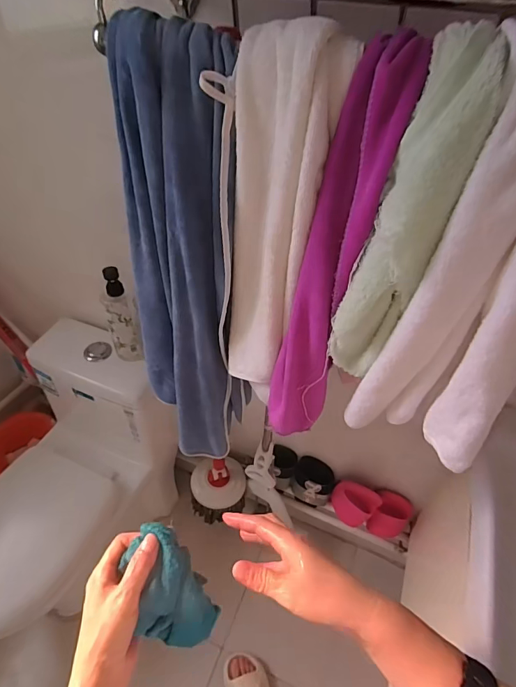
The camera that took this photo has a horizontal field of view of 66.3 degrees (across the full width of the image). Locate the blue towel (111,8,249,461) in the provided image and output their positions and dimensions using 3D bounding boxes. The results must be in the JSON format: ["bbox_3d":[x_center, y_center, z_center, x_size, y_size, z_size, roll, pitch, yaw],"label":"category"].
[{"bbox_3d":[-0.104,-0.065,0.591,0.112,0.638,0.142,-32,55,-29],"label":"blue towel"}]

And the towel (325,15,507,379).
[{"bbox_3d":[0.134,-0.099,0.376,0.072,0.305,0.088,19,47,15],"label":"towel"}]

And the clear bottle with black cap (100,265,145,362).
[{"bbox_3d":[-0.315,-0.062,0.913,0.074,0.230,0.068,-13,48,-15],"label":"clear bottle with black cap"}]

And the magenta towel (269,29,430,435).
[{"bbox_3d":[0.074,-0.064,0.442,0.085,0.429,0.105,14,47,11],"label":"magenta towel"}]

